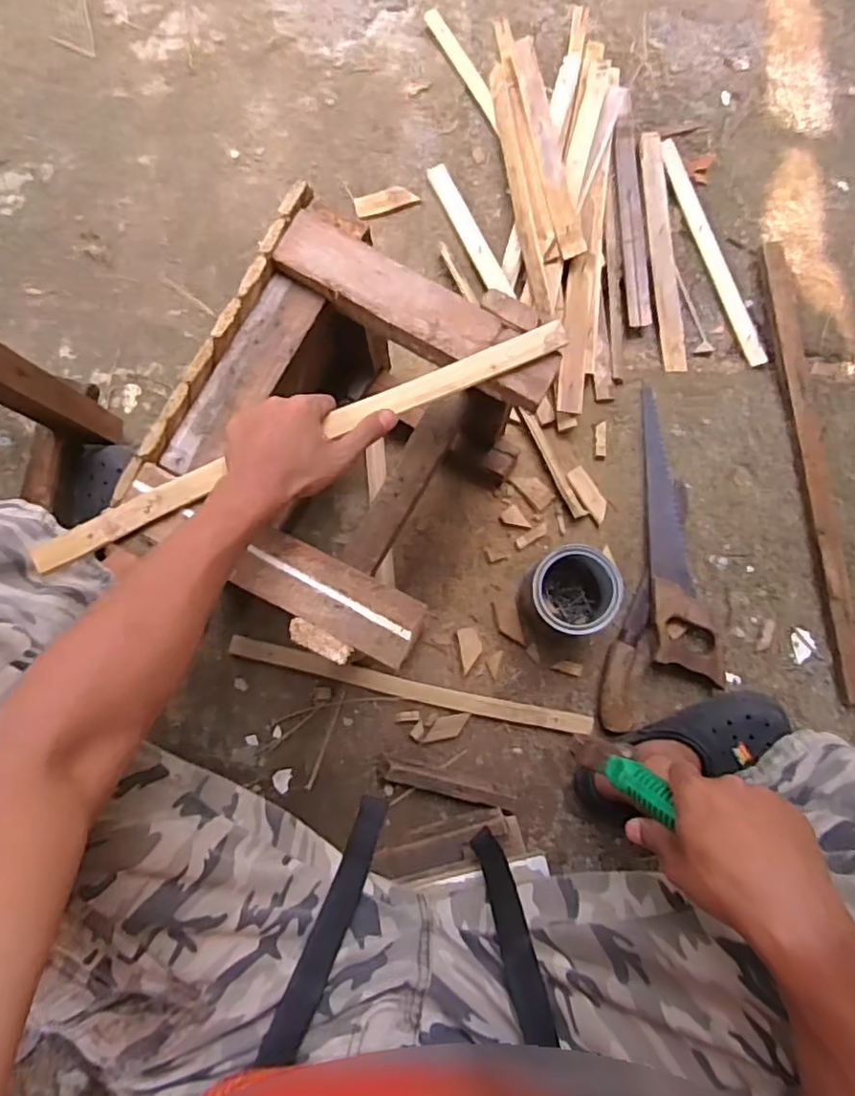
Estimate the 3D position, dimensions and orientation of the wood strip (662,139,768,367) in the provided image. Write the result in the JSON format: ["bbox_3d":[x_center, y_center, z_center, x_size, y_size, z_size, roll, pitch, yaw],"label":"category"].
[{"bbox_3d":[0.435,-0.453,0.951,0.028,0.015,0.373,-19,83,-1],"label":"wood strip"}]

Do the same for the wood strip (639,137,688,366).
[{"bbox_3d":[0.363,-0.454,0.956,0.039,0.016,0.381,-4,83,1],"label":"wood strip"}]

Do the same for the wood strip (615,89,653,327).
[{"bbox_3d":[0.315,-0.526,0.957,0.039,0.012,0.372,-3,83,1],"label":"wood strip"}]

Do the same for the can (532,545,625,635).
[{"bbox_3d":[0.185,0.055,0.808,0.102,0.126,0.102,0,83,1],"label":"can"}]

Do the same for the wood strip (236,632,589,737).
[{"bbox_3d":[-0.024,0.193,0.853,0.503,0.013,0.029,12,83,3],"label":"wood strip"}]

